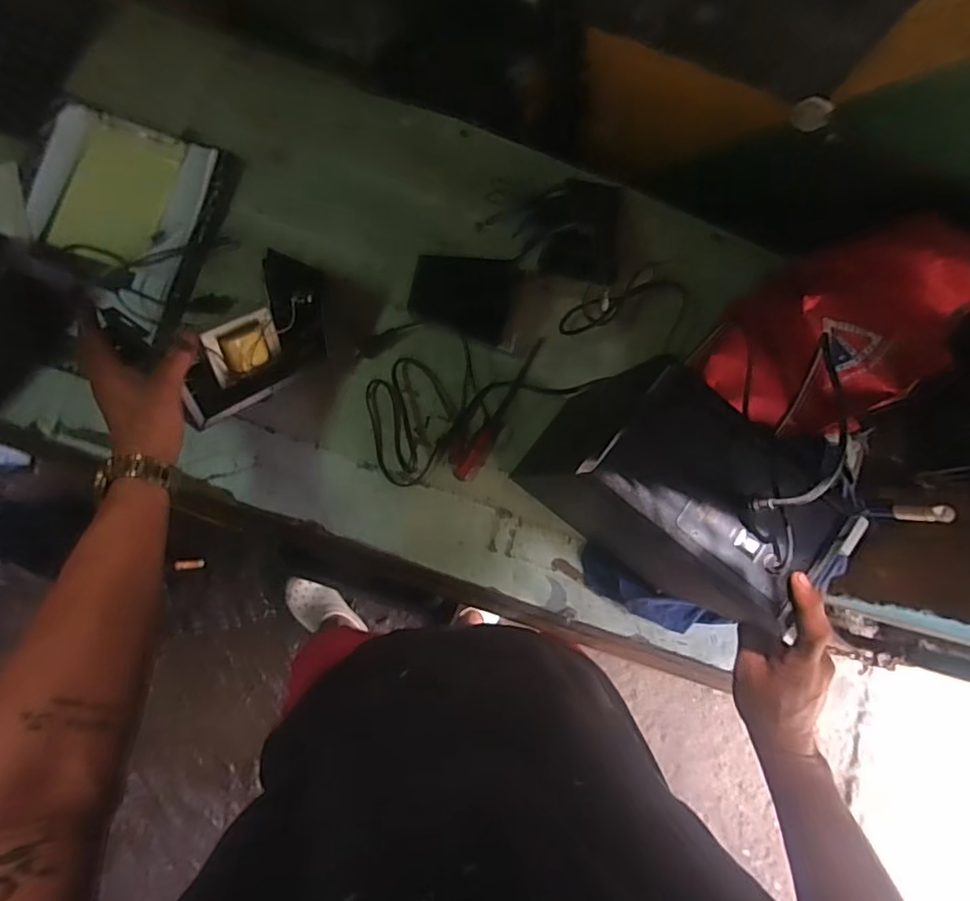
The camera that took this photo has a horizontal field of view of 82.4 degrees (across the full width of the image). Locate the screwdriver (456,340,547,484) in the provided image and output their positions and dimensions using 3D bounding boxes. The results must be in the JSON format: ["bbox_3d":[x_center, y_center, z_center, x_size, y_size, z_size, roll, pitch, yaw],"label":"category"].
[{"bbox_3d":[0.025,-0.051,0.669,0.027,0.026,0.199,34,81,0],"label":"screwdriver"}]

